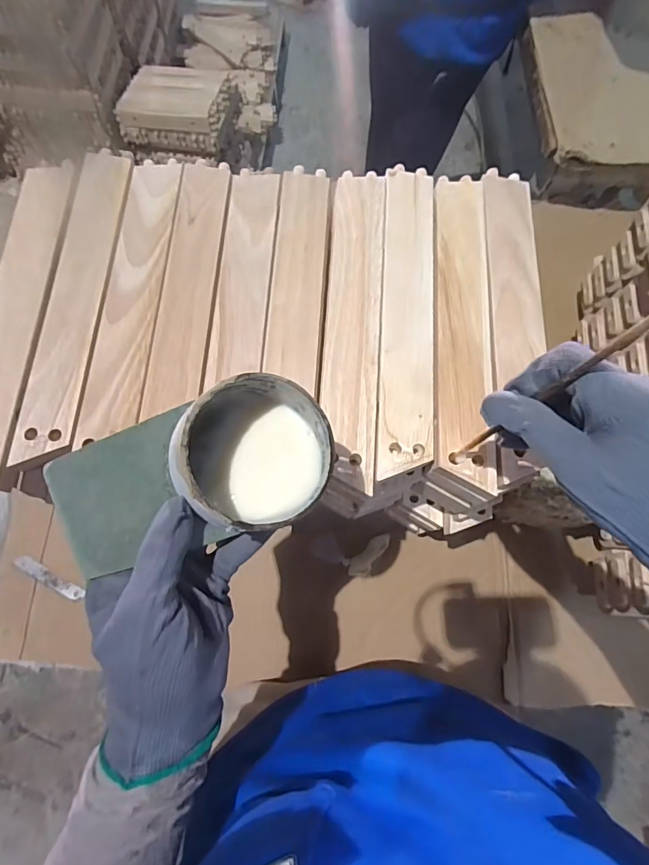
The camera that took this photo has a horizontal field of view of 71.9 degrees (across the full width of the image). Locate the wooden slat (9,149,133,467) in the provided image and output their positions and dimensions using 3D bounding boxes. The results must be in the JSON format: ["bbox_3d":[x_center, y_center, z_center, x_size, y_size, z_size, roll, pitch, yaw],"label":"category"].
[{"bbox_3d":[-0.204,-0.118,0.372,0.048,0.014,0.284,2,75,0],"label":"wooden slat"}]

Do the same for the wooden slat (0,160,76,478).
[{"bbox_3d":[-0.254,-0.107,0.370,0.050,0.018,0.293,2,75,0],"label":"wooden slat"}]

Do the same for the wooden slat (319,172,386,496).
[{"bbox_3d":[0.025,-0.098,0.373,0.045,0.012,0.285,3,75,0],"label":"wooden slat"}]

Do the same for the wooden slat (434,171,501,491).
[{"bbox_3d":[0.115,-0.099,0.373,0.046,0.013,0.283,3,75,0],"label":"wooden slat"}]

